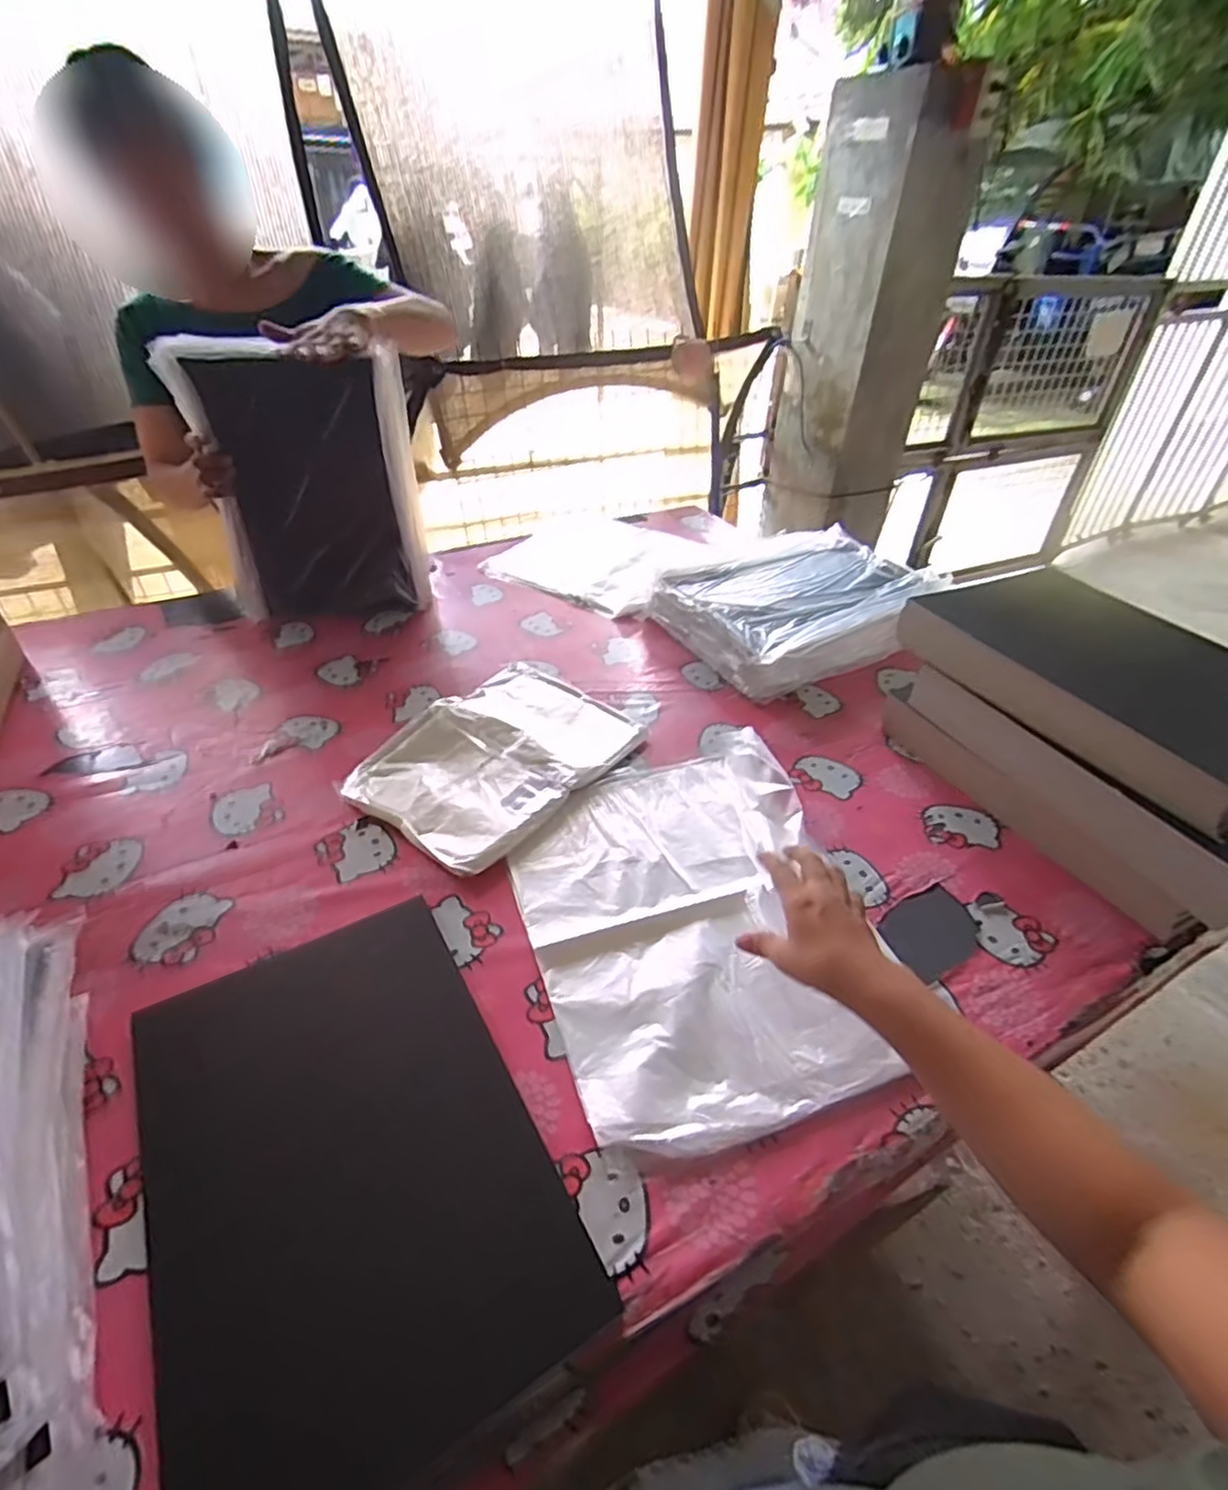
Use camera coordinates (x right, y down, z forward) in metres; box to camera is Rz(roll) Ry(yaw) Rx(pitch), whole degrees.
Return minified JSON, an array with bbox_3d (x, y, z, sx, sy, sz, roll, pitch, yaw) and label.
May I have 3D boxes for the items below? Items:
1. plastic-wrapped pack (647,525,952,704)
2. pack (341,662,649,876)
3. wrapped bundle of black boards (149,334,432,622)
[{"bbox_3d":[0.290,-0.233,1.096,0.405,0.081,0.320,-22,44,-26],"label":"plastic-wrapped pack"},{"bbox_3d":[-0.142,0.007,0.830,0.239,0.034,0.323,26,45,27],"label":"pack"},{"bbox_3d":[-0.450,-0.377,1.007,0.294,0.393,0.068,-5,39,-7],"label":"wrapped bundle of black boards"}]

